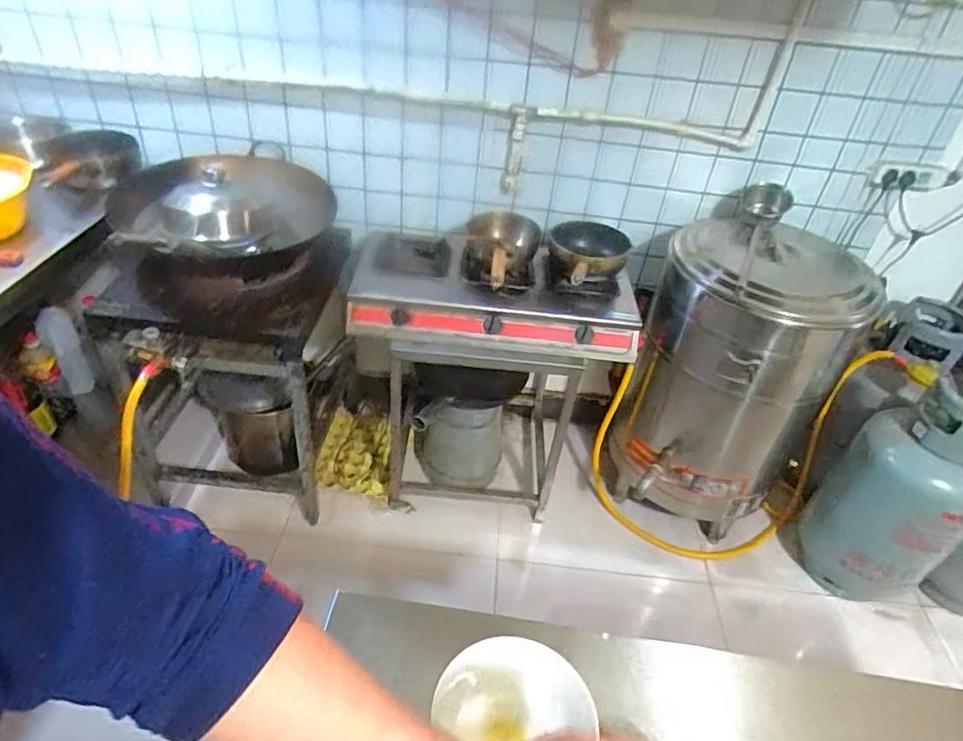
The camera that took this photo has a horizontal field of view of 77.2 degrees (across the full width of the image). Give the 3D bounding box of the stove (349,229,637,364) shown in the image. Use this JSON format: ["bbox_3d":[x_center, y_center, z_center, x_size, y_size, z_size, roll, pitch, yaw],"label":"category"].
[{"bbox_3d":[0.024,-0.195,1.504,0.695,0.149,0.308,7,39,0],"label":"stove"}]

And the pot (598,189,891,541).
[{"bbox_3d":[0.666,0.019,1.653,0.469,0.792,0.482,27,43,23],"label":"pot"}]

